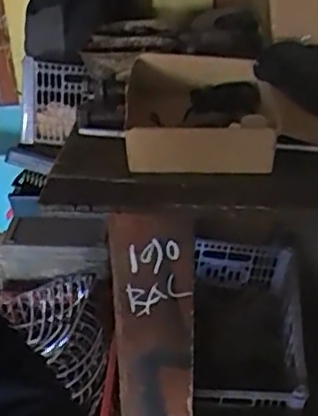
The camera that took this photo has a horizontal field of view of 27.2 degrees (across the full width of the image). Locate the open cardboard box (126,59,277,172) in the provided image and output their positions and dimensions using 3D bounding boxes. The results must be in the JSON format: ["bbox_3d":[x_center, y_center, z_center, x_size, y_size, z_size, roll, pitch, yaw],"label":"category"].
[{"bbox_3d":[0.065,-0.157,1.048,0.223,0.074,0.289,0,35,1],"label":"open cardboard box"}]

